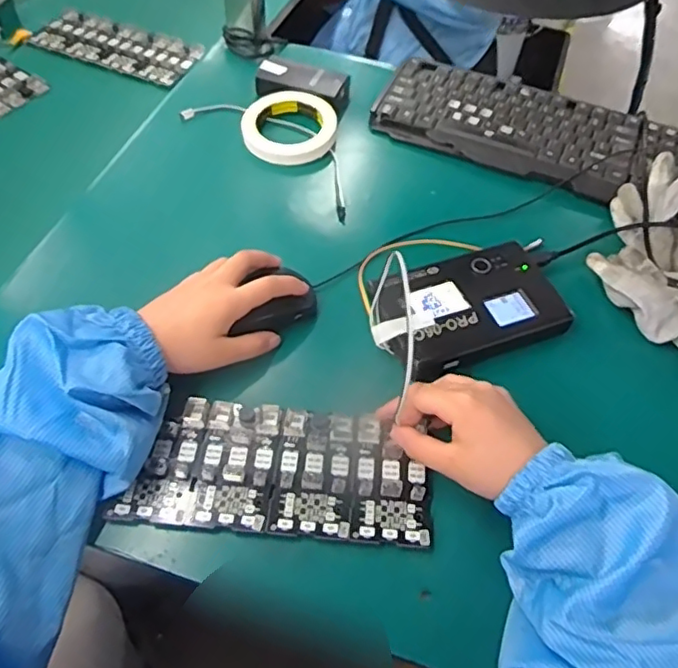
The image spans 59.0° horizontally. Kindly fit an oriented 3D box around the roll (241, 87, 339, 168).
[{"bbox_3d":[-0.054,-0.235,0.681,0.102,0.029,0.102,1,55,-2],"label":"roll"}]

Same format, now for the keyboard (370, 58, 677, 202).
[{"bbox_3d":[0.255,-0.215,0.668,0.426,0.022,0.137,22,56,12],"label":"keyboard"}]

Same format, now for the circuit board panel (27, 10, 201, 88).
[{"bbox_3d":[-0.293,-0.391,0.808,0.227,0.008,0.104,21,56,12],"label":"circuit board panel"}]

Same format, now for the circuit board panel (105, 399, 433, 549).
[{"bbox_3d":[-0.040,0.099,0.442,0.212,0.009,0.095,6,55,2],"label":"circuit board panel"}]

